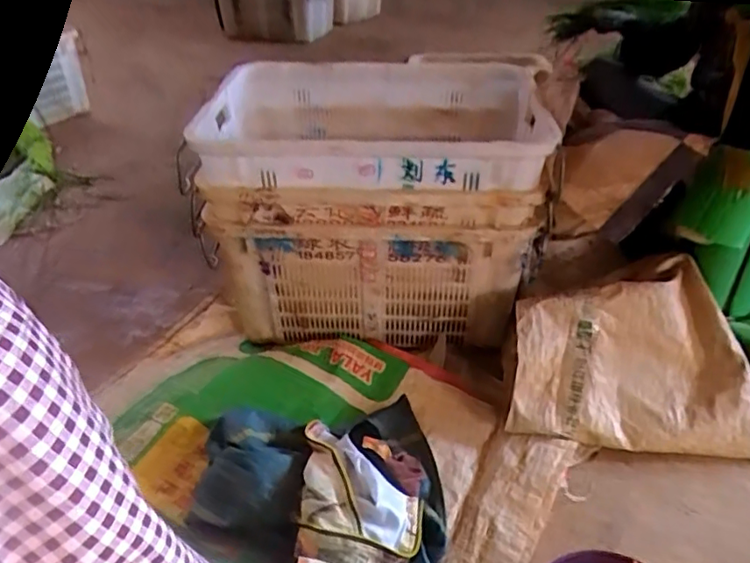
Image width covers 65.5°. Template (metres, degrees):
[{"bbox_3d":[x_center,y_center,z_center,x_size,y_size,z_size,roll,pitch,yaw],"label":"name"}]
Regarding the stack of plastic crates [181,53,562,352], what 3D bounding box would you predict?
[{"bbox_3d":[0.013,-0.142,1.220,0.638,0.486,0.398,2,36,5],"label":"stack of plastic crates"}]

